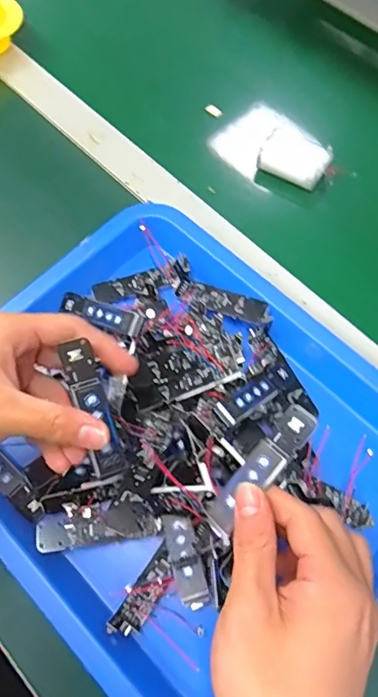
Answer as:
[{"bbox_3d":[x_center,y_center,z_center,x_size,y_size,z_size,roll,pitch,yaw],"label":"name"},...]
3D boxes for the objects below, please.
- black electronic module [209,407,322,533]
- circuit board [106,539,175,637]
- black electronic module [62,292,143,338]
[{"bbox_3d":[0.039,0.064,0.270,0.019,0.012,0.077,42,88,16],"label":"black electronic module"},{"bbox_3d":[-0.027,0.155,0.321,0.020,0.008,0.059,34,71,13],"label":"circuit board"},{"bbox_3d":[-0.068,-0.026,0.379,0.079,0.011,0.017,21,66,34],"label":"black electronic module"}]

